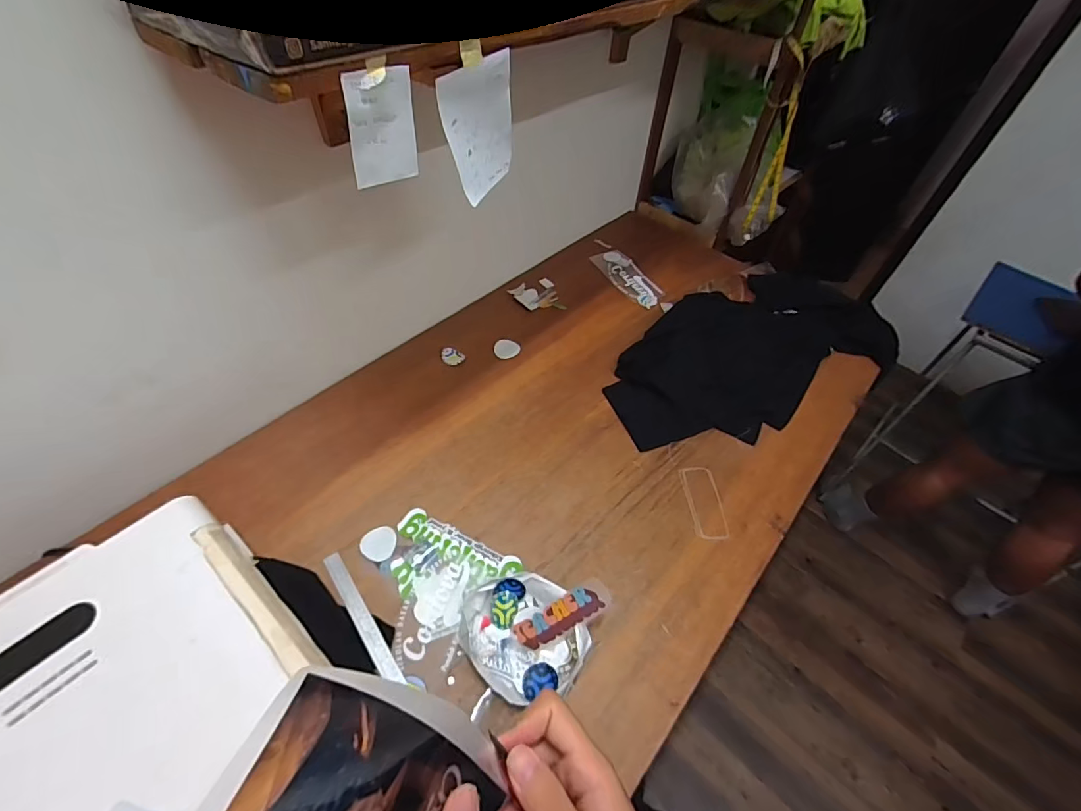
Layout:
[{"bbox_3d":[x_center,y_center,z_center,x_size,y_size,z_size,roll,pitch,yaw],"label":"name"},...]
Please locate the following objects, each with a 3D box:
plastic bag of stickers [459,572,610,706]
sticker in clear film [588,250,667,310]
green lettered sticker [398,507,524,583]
[{"bbox_3d":[-0.009,0.349,0.718,0.221,0.052,0.166,2,50,-2],"label":"plastic bag of stickers"},{"bbox_3d":[0.250,-0.366,1.349,0.100,0.010,0.262,-24,55,-11],"label":"sticker in clear film"},{"bbox_3d":[-0.144,0.248,0.821,0.226,0.006,0.058,22,46,12],"label":"green lettered sticker"}]

